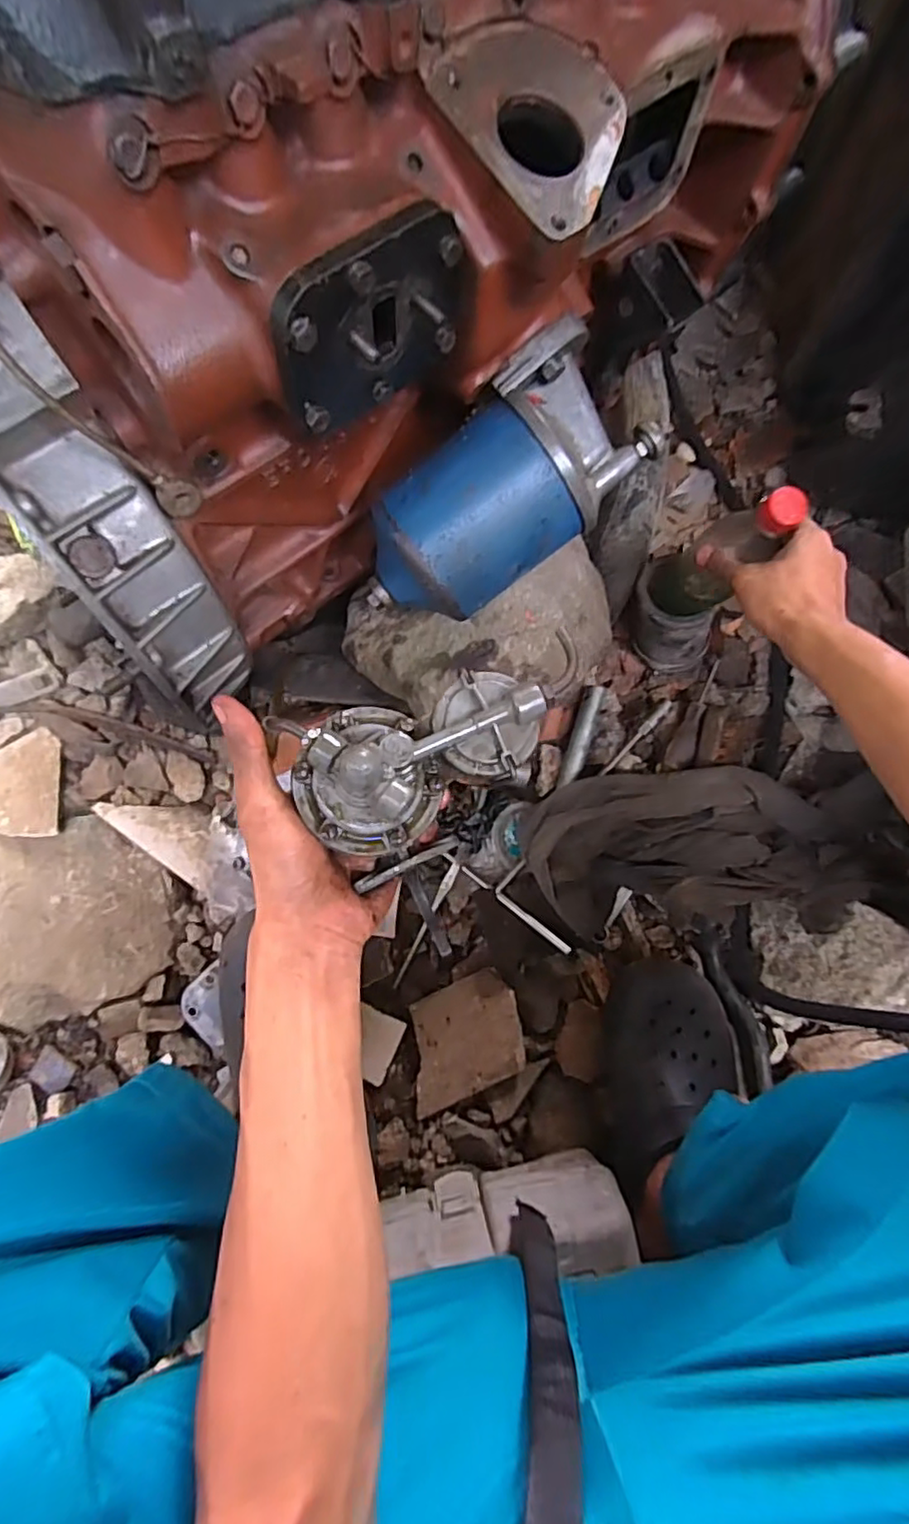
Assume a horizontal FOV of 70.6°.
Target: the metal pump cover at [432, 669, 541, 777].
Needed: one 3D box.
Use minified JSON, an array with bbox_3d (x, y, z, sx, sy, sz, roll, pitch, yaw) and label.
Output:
[{"bbox_3d":[0.016,-0.021,0.336,0.048,0.013,0.057,-29,76,-8],"label":"metal pump cover"}]

